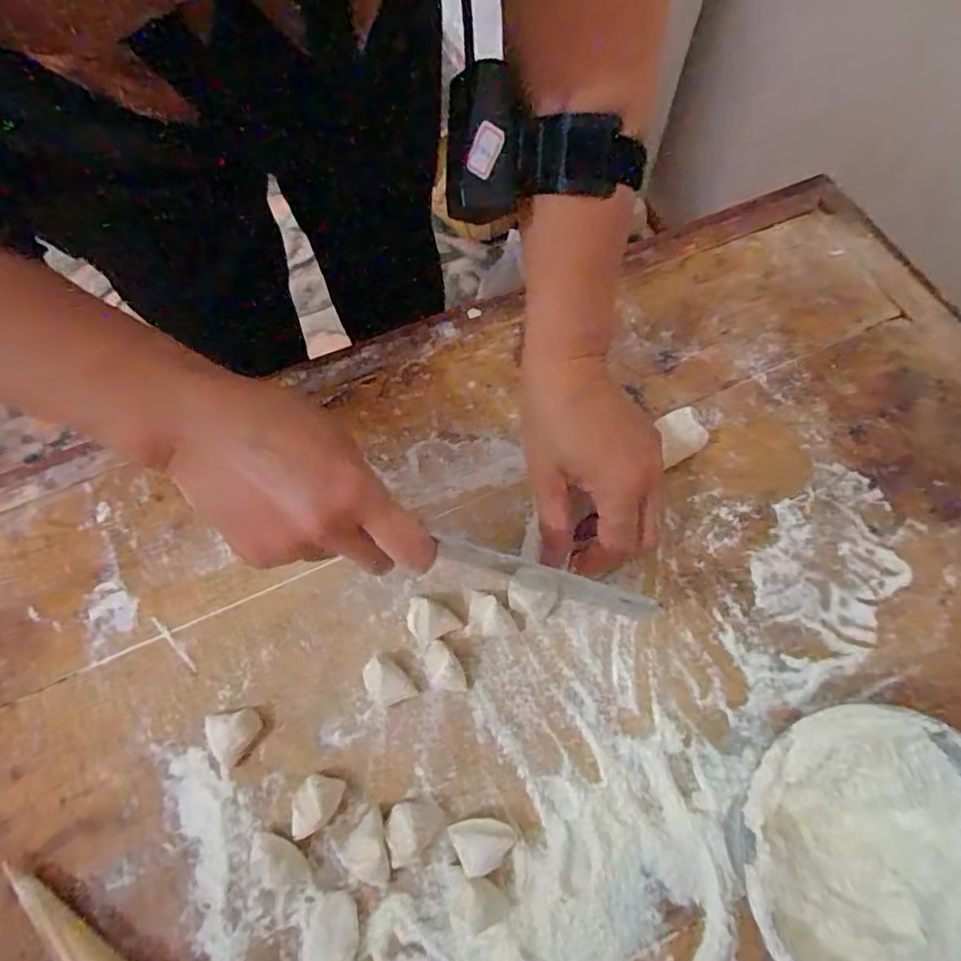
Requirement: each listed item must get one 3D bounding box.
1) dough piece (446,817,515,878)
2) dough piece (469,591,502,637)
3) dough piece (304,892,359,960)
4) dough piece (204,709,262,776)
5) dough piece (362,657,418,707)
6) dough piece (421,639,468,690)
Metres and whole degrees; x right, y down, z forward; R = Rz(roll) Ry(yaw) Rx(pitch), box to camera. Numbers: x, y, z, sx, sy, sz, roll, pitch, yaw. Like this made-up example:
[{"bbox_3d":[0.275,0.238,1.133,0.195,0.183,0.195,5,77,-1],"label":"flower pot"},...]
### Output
[{"bbox_3d":[0.001,0.193,0.310,0.030,0.016,0.027,-25,66,-9],"label":"dough piece"},{"bbox_3d":[0.002,0.083,0.360,0.018,0.014,0.028,-12,65,-3],"label":"dough piece"},{"bbox_3d":[-0.077,0.234,0.295,0.026,0.015,0.036,1,65,3],"label":"dough piece"},{"bbox_3d":[-0.143,0.151,0.334,0.027,0.015,0.030,-9,65,-2],"label":"dough piece"},{"bbox_3d":[-0.056,0.120,0.343,0.023,0.019,0.029,-38,69,-15],"label":"dough piece"},{"bbox_3d":[-0.024,0.112,0.344,0.021,0.023,0.034,-26,66,-10],"label":"dough piece"}]

